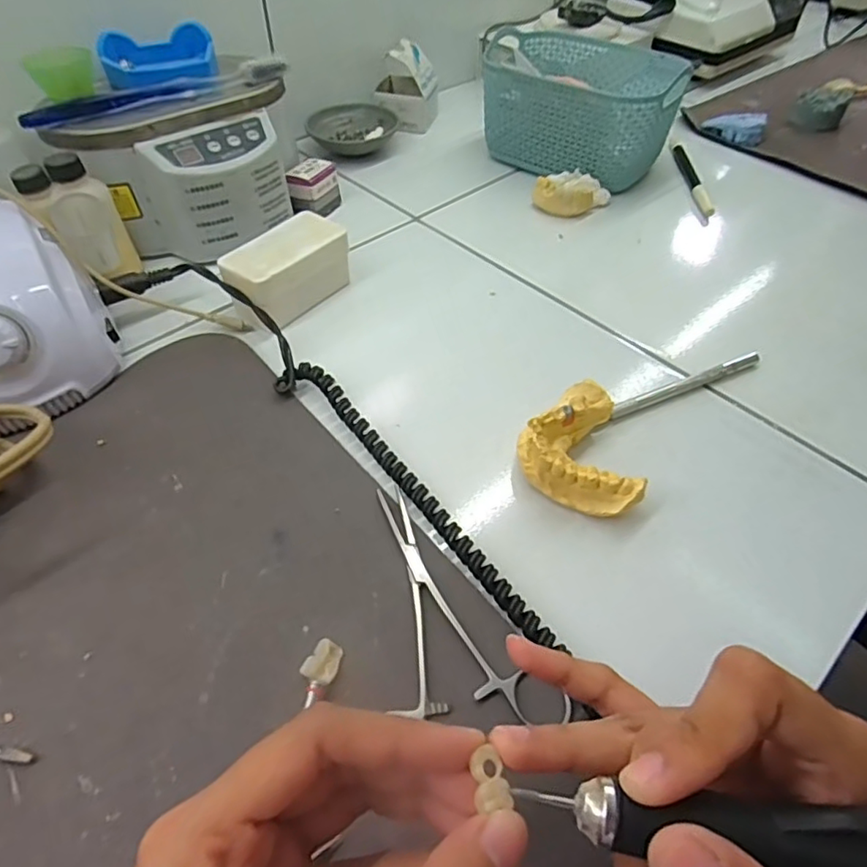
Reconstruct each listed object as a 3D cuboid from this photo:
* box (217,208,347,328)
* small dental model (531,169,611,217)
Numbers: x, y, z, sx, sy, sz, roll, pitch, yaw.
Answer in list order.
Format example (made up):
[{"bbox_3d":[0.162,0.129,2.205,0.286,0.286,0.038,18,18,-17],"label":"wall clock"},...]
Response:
[{"bbox_3d":[-0.101,-0.111,0.397,0.047,0.039,0.087,34,58,24],"label":"box"},{"bbox_3d":[0.116,-0.206,0.494,0.051,0.022,0.045,-34,59,-26],"label":"small dental model"}]

